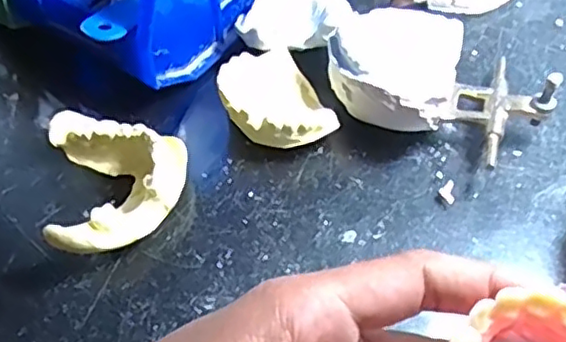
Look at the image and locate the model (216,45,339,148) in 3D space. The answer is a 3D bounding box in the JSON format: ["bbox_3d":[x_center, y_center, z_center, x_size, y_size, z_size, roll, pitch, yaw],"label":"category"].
[{"bbox_3d":[-0.006,-0.035,0.313,0.046,0.027,0.057,-17,54,-11],"label":"model"}]

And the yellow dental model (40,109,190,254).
[{"bbox_3d":[-0.071,0.004,0.287,0.057,0.027,0.071,-11,53,-6],"label":"yellow dental model"}]

